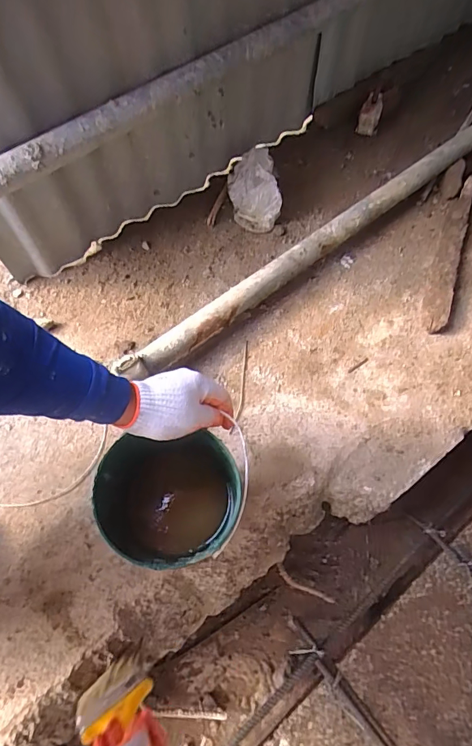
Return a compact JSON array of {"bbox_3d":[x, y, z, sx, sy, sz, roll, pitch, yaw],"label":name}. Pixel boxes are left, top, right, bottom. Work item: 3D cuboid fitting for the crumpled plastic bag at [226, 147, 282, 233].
[{"bbox_3d":[0.039,-0.382,0.904,0.094,0.114,0.120,-20,67,-9],"label":"crumpled plastic bag"}]

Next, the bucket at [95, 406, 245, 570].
[{"bbox_3d":[-0.080,0.173,0.589,0.171,0.167,0.164,-5,66,-2],"label":"bucket"}]

